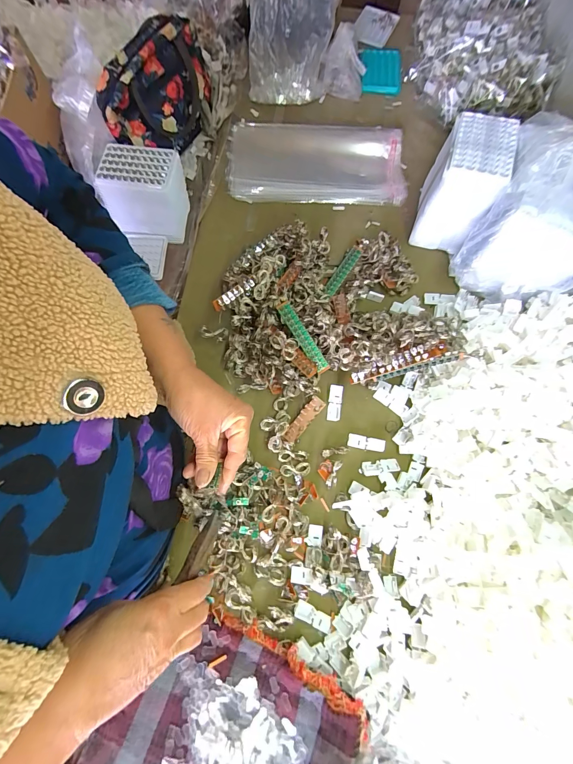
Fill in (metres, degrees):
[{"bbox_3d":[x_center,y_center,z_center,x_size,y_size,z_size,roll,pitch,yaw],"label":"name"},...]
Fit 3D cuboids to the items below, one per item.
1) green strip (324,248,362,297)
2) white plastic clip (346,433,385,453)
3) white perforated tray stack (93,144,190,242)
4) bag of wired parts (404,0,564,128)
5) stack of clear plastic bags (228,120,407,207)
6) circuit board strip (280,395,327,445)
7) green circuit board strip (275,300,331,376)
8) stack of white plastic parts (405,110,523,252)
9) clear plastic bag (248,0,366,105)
[{"bbox_3d":[0.098,-0.193,0.570,0.021,0.010,0.104,33,75,8],"label":"green strip"},{"bbox_3d":[0.123,0.094,0.494,0.056,0.007,0.020,11,73,5],"label":"white plastic clip"},{"bbox_3d":[-0.258,-0.345,0.599,0.138,0.109,0.104,2,73,-1],"label":"white perforated tray stack"},{"bbox_3d":[0.399,-0.703,0.676,0.244,0.090,0.379,5,73,0],"label":"bag of wired parts"},{"bbox_3d":[0.057,-0.432,0.633,0.339,0.031,0.166,3,73,-1],"label":"stack of clear plastic bags"},{"bbox_3d":[0.026,0.059,0.496,0.022,0.007,0.083,38,76,9],"label":"circuit board strip"},{"bbox_3d":[0.026,-0.072,0.510,0.023,0.009,0.127,-33,88,-9],"label":"green circuit board strip"},{"bbox_3d":[0.283,-0.319,0.536,0.091,0.149,0.134,19,73,4],"label":"stack of white plastic parts"},{"bbox_3d":[0.041,-0.699,0.632,0.236,0.161,0.153,2,73,-1],"label":"clear plastic bag"}]

